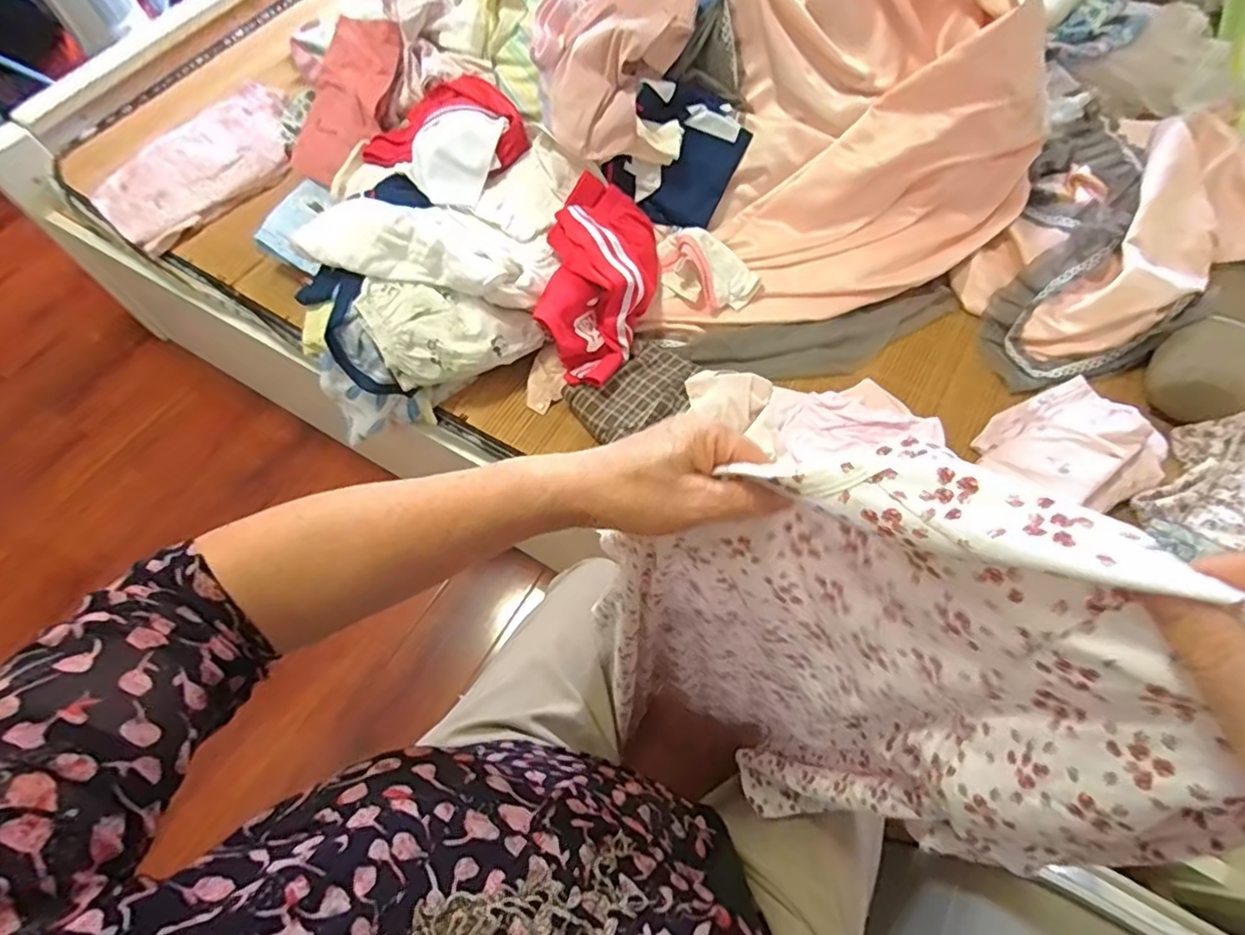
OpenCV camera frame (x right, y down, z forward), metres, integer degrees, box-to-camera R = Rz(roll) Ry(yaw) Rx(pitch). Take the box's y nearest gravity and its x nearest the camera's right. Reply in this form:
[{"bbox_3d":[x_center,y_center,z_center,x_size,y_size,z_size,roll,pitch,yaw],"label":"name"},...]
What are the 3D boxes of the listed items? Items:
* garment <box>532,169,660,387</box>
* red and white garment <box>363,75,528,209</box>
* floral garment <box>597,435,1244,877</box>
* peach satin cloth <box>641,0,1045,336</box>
[{"bbox_3d":[-0.034,-0.247,0.853,0.142,0.130,0.268,11,64,9],"label":"garment"},{"bbox_3d":[-0.245,-0.462,0.872,0.178,0.069,0.170,37,70,19],"label":"red and white garment"},{"bbox_3d":[0.116,0.134,0.407,0.274,0.448,0.117,24,67,15],"label":"floral garment"},{"bbox_3d":[0.291,-0.522,0.829,0.540,0.441,0.427,-12,63,-3],"label":"peach satin cloth"}]

